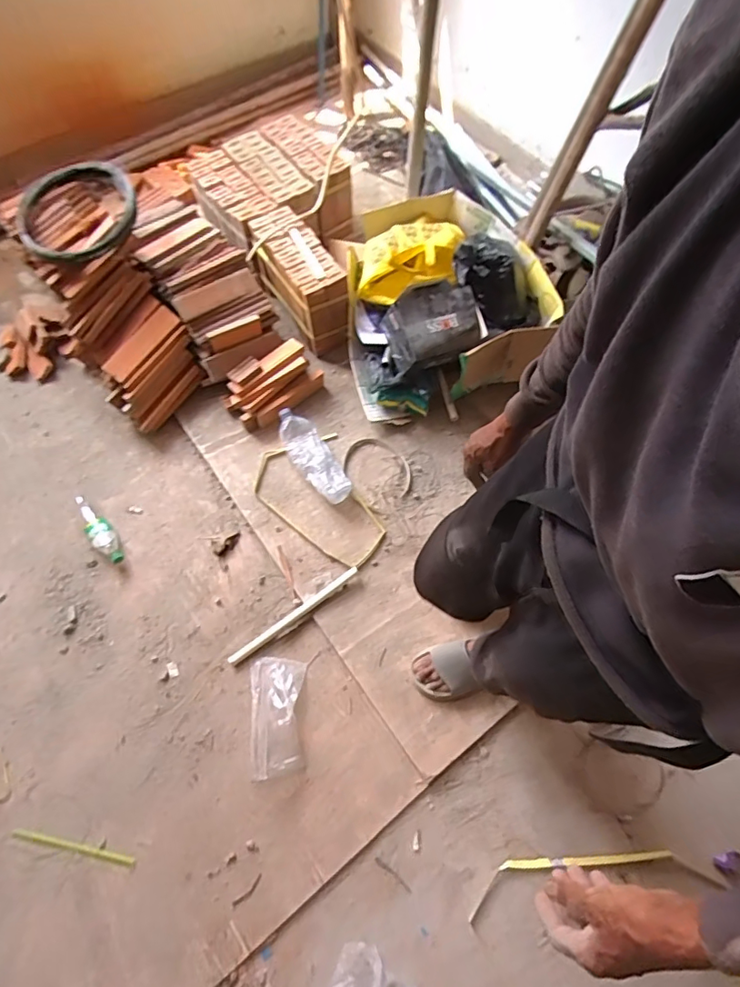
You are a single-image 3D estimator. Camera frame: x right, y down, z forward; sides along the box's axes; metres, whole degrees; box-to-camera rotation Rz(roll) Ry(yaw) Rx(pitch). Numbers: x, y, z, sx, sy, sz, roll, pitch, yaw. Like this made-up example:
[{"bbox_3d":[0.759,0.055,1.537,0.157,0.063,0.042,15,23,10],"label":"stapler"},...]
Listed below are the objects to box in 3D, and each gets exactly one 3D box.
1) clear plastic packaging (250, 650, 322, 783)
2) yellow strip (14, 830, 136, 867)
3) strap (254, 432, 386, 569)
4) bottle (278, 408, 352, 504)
[{"bbox_3d":[-0.197,0.490,1.140,0.141,0.033,0.243,-4,66,-3],"label":"clear plastic packaging"},{"bbox_3d":[-0.604,0.721,1.045,0.261,0.006,0.018,10,66,4],"label":"yellow strip"},{"bbox_3d":[-0.142,0.028,1.361,0.266,0.017,0.407,-23,68,-11],"label":"strap"},{"bbox_3d":[-0.161,-0.113,1.399,0.101,0.069,0.308,-32,70,-14],"label":"bottle"}]

